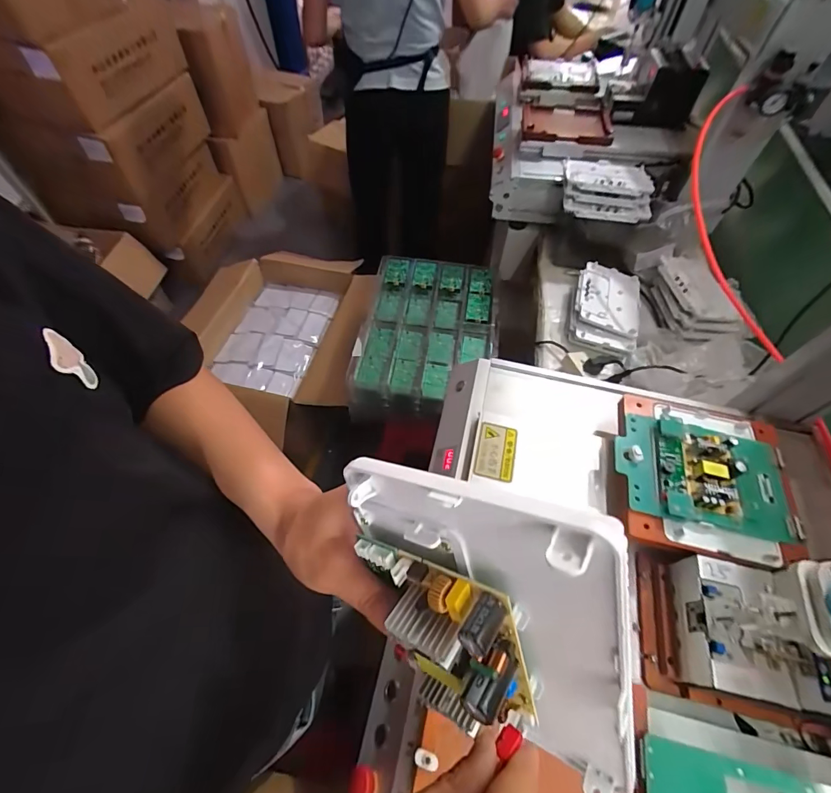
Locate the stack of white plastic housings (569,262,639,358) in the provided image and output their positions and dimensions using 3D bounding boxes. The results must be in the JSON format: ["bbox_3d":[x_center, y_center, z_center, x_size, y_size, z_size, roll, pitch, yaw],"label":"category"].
[{"bbox_3d":[0.422,-0.202,0.899,0.140,0.057,0.236,13,60,7],"label":"stack of white plastic housings"}]

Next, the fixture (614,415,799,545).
[{"bbox_3d":[0.351,0.091,0.487,0.195,0.026,0.131,12,60,6],"label":"fixture"}]

